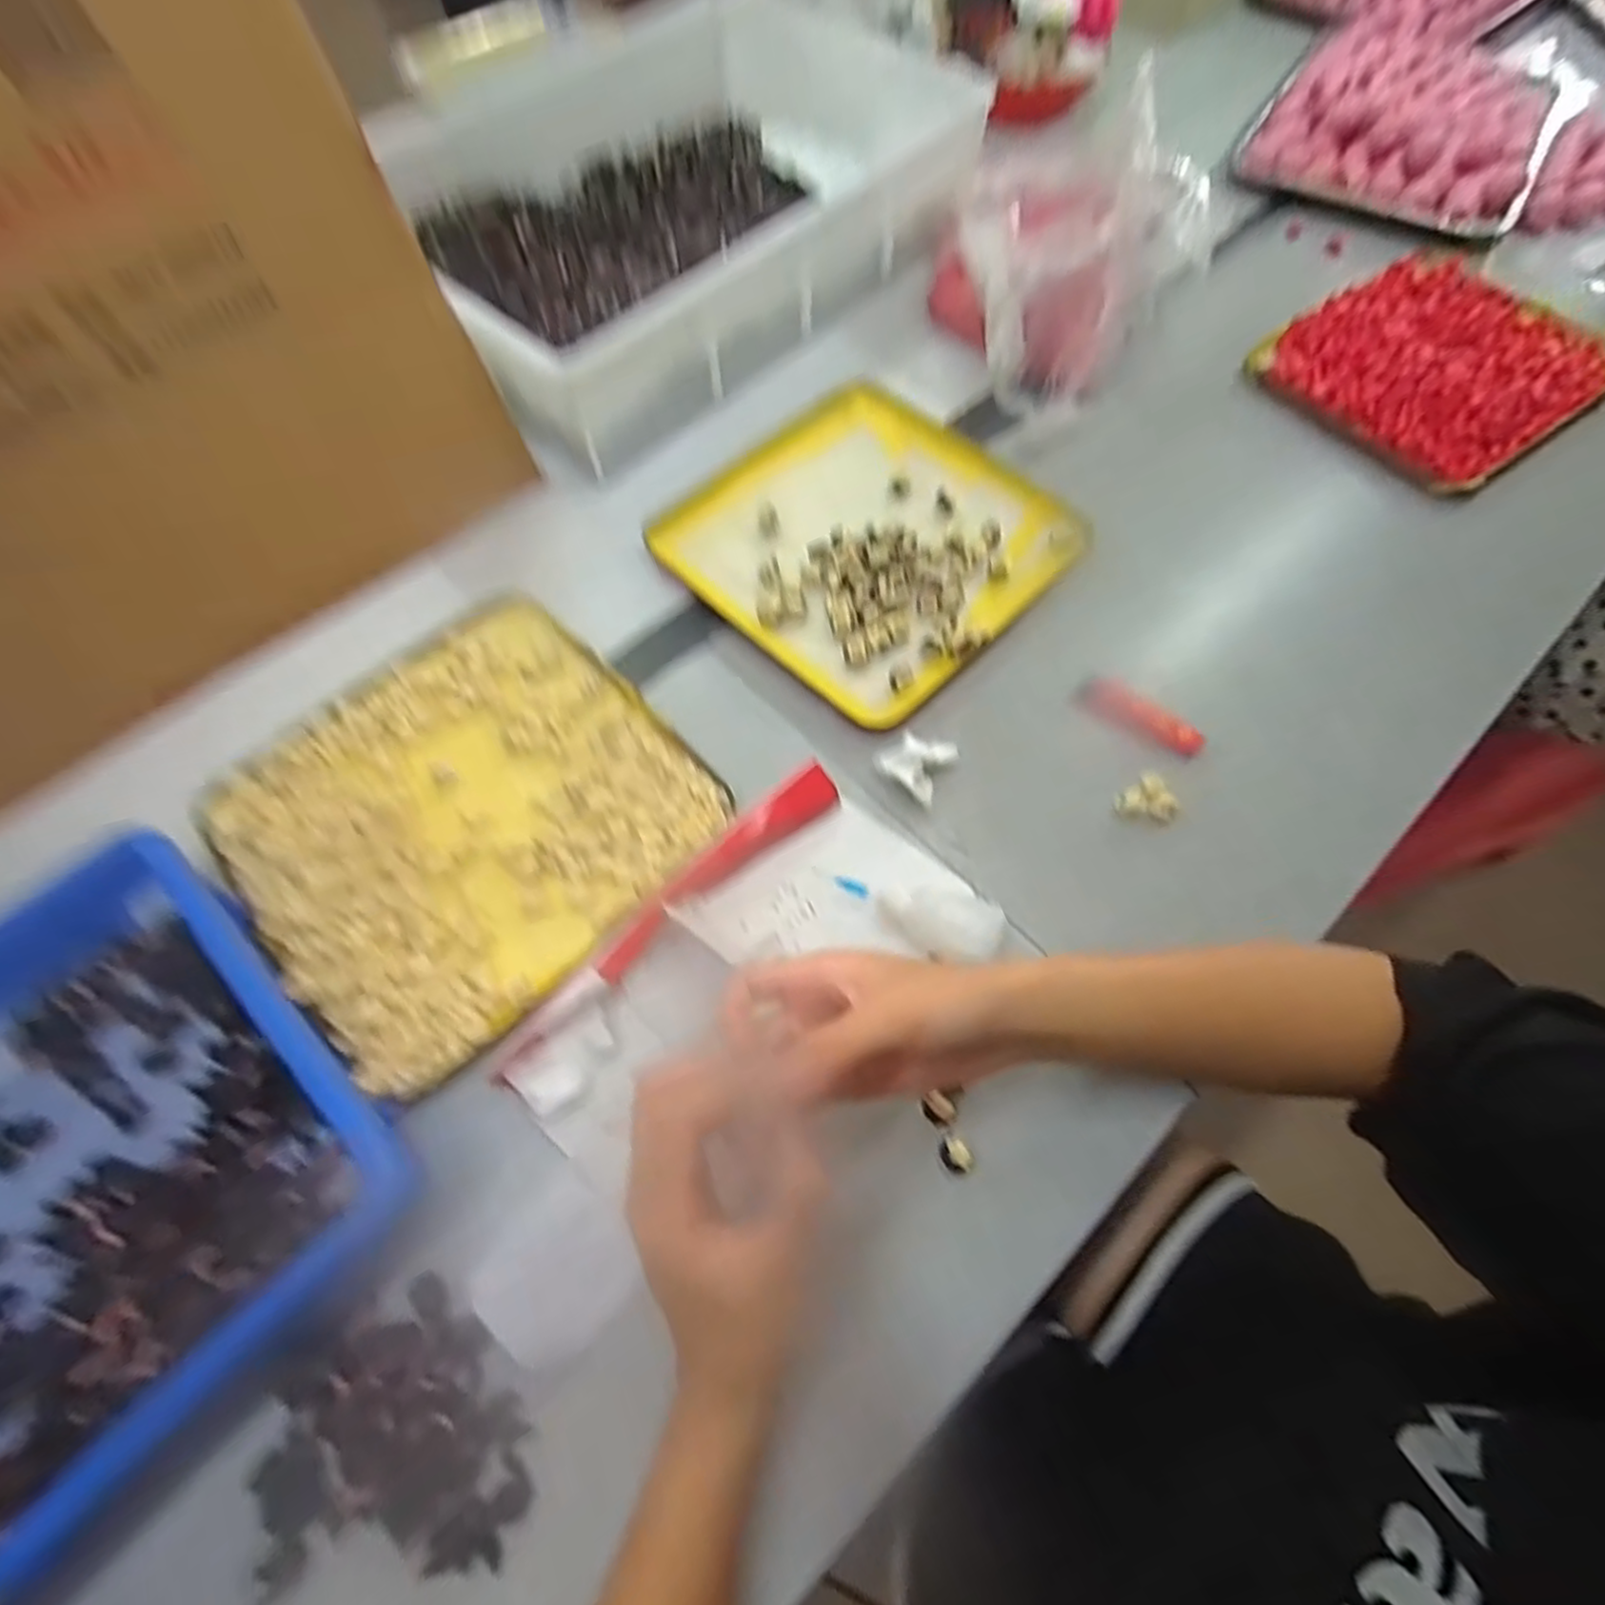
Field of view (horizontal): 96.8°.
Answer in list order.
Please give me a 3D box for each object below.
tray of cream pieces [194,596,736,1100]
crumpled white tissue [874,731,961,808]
[{"bbox_3d":[-0.197,0.005,0.422,0.238,0.021,0.234,-41,70,-16],"label":"tray of cream pieces"},{"bbox_3d":[0.068,-0.025,0.436,0.042,0.025,0.042,28,69,14],"label":"crumpled white tissue"}]

